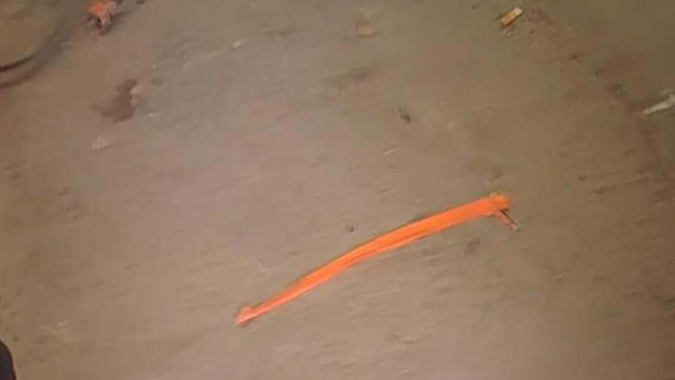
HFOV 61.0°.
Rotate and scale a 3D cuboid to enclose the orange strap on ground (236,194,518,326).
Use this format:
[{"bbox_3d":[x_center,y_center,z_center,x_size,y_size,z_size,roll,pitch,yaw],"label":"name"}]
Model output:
[{"bbox_3d":[0.046,0.072,0.646,0.332,0.007,0.044,-17,67,-9],"label":"orange strap on ground"}]

